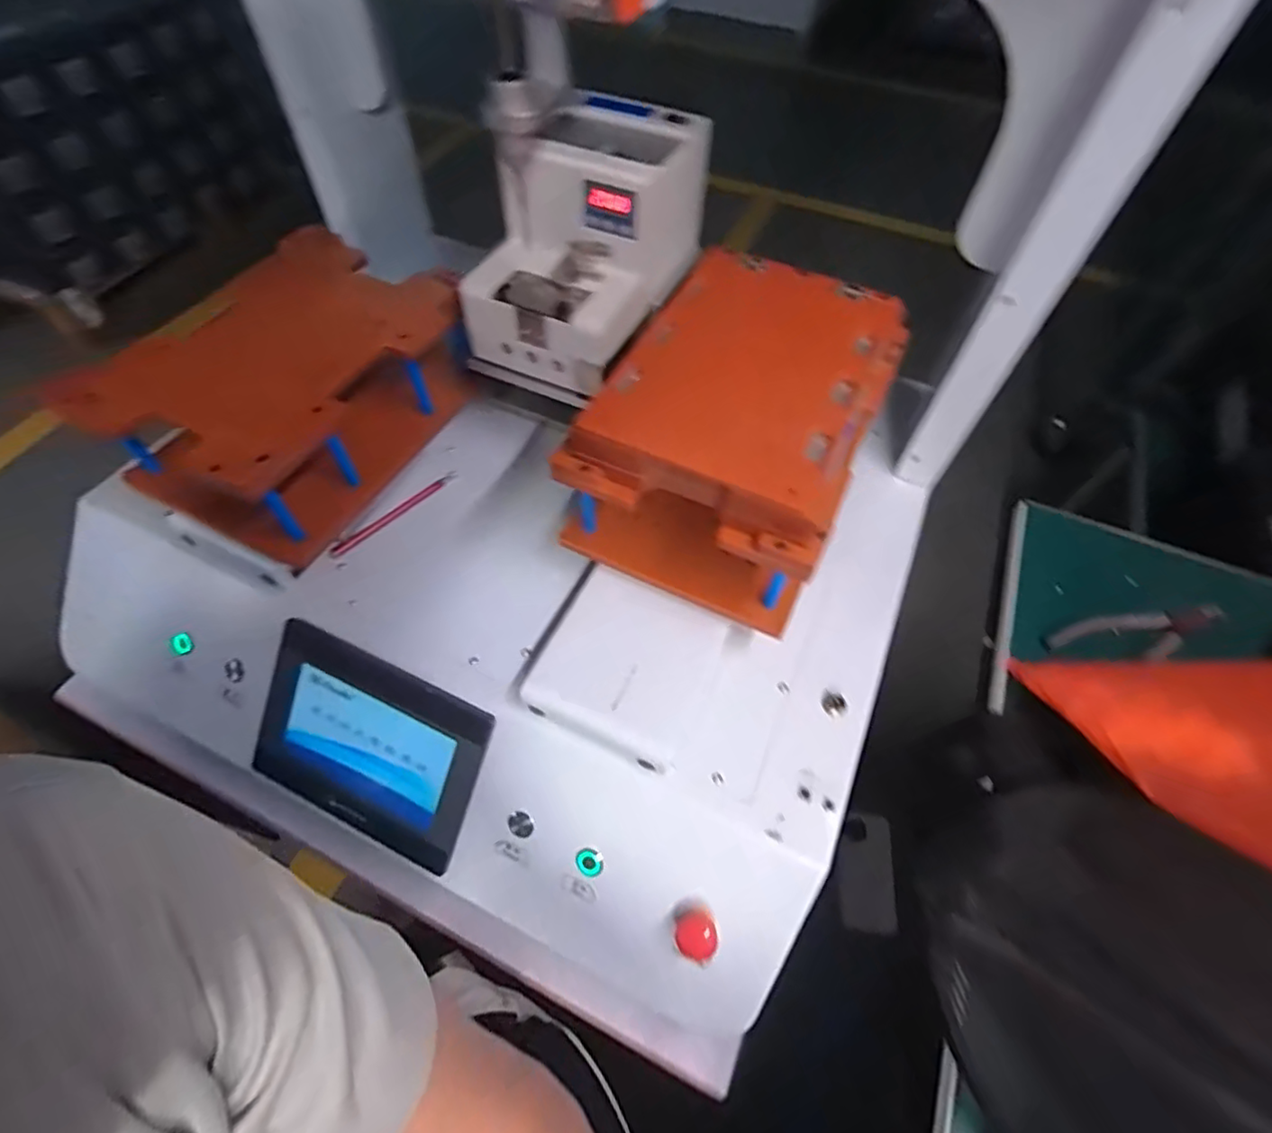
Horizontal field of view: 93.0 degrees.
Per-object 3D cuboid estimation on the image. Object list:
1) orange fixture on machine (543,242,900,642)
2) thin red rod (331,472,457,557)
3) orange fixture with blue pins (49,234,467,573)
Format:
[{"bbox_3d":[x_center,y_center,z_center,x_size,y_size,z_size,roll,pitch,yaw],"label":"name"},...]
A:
[{"bbox_3d":[0.085,-0.108,0.487,0.177,0.138,0.251,24,59,13],"label":"orange fixture on machine"},{"bbox_3d":[-0.224,-0.049,0.564,0.010,0.009,0.131,39,63,21],"label":"thin red rod"},{"bbox_3d":[-0.289,-0.143,0.543,0.203,0.149,0.257,24,59,13],"label":"orange fixture with blue pins"}]

